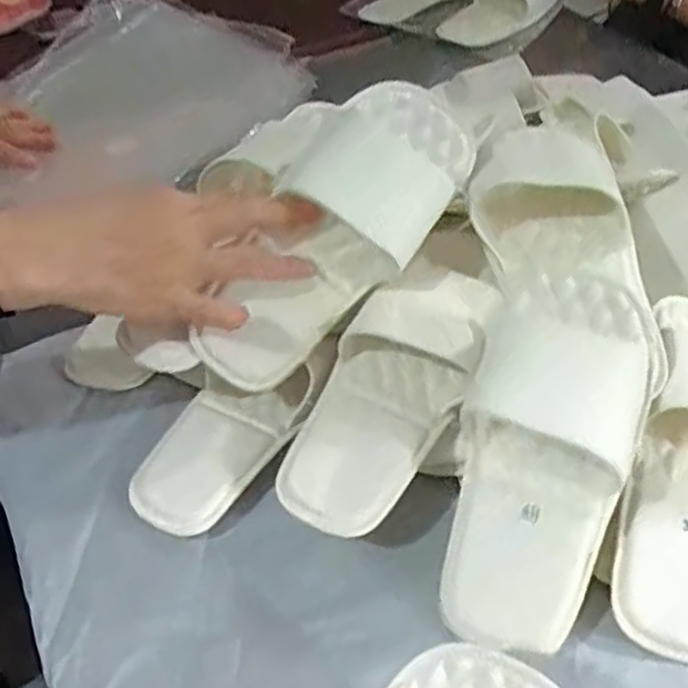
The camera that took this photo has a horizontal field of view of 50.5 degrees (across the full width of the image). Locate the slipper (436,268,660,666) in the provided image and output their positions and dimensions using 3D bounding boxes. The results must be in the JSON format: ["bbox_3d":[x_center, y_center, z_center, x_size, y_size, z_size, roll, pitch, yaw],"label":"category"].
[{"bbox_3d":[0.127,0.063,0.457,0.097,0.063,0.238,14,83,13],"label":"slipper"}]

